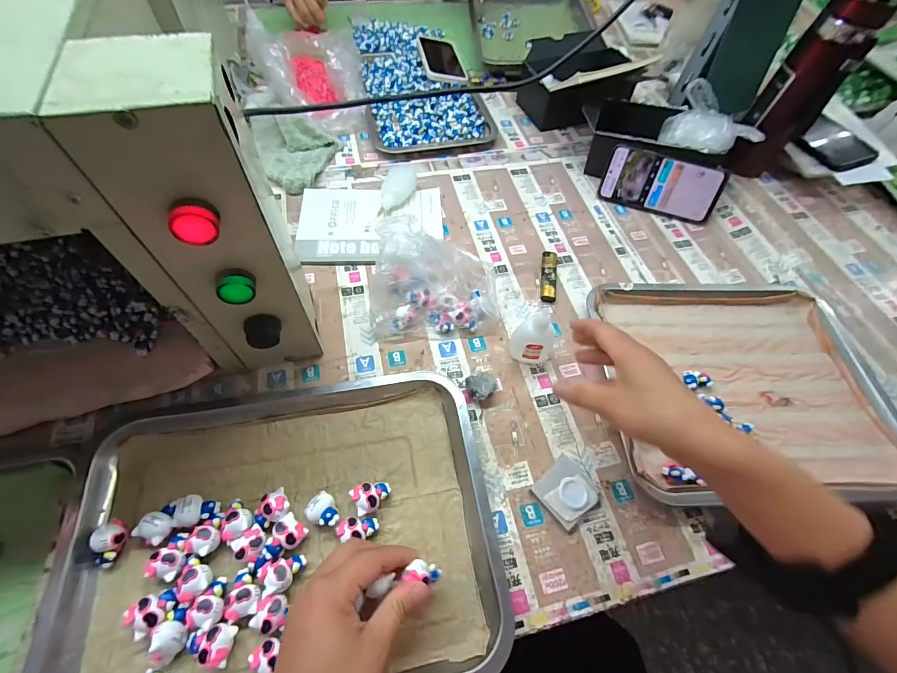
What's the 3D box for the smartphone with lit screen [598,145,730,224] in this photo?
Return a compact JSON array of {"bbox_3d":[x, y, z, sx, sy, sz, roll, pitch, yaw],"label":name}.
[{"bbox_3d":[0.316,-0.226,0.589,0.163,0.079,0.008,18,28,7],"label":"smartphone with lit screen"}]

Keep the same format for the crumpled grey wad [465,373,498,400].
[{"bbox_3d":[0.037,0.054,0.430,0.036,0.023,0.029,-33,67,-20],"label":"crumpled grey wad"}]

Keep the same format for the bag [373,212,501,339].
[{"bbox_3d":[-0.018,-0.067,0.456,0.146,0.092,0.104,-2,60,-5],"label":"bag"}]

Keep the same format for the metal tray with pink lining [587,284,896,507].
[{"bbox_3d":[0.333,0.046,0.452,0.312,0.030,0.265,0,60,-3],"label":"metal tray with pink lining"}]

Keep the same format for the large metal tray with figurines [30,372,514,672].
[{"bbox_3d":[-0.137,0.171,0.346,0.342,0.037,0.262,-8,61,-6],"label":"large metal tray with figurines"}]

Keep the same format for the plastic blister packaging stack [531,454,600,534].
[{"bbox_3d":[0.114,0.148,0.380,0.053,0.015,0.048,-35,67,-21],"label":"plastic blister packaging stack"}]

